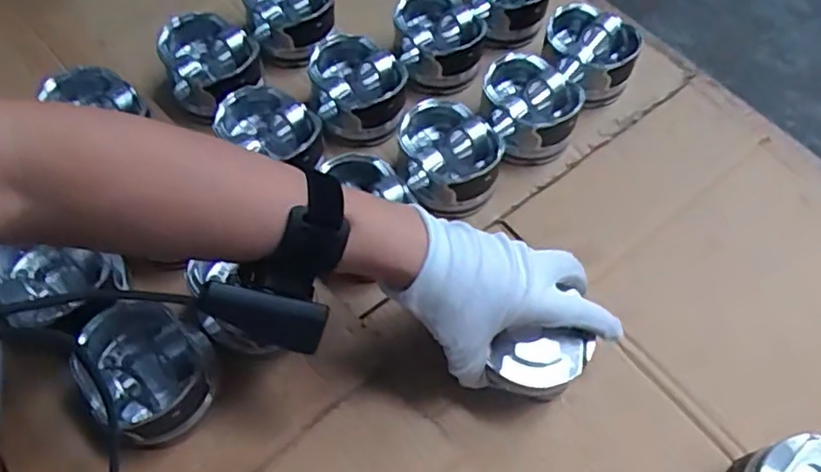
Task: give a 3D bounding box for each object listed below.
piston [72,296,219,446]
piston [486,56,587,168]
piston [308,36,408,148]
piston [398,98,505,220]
[{"bbox_3d":[-0.174,0.090,0.432,0.076,0.066,0.087,-24,64,-15],"label":"piston"},{"bbox_3d":[0.105,-0.109,0.571,0.081,0.055,0.086,1,60,-2],"label":"piston"},{"bbox_3d":[-0.046,-0.129,0.565,0.075,0.048,0.085,-10,61,-8],"label":"piston"},{"bbox_3d":[0.030,-0.060,0.534,0.082,0.053,0.086,1,60,-2],"label":"piston"}]

